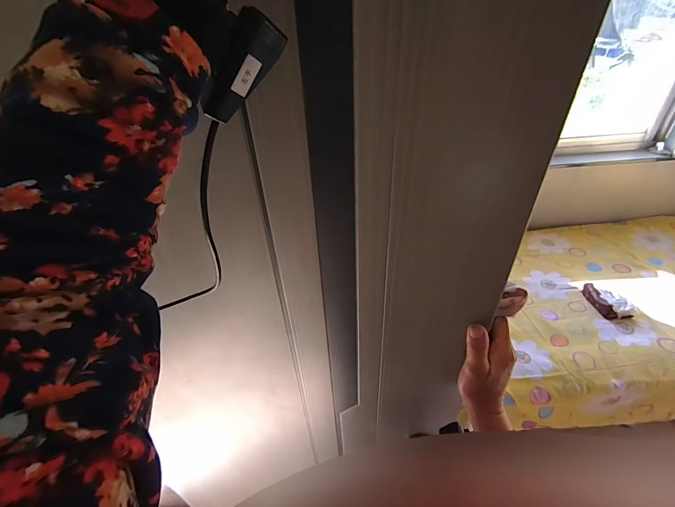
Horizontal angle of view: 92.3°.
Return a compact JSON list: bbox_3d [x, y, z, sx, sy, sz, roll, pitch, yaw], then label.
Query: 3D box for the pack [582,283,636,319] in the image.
[{"bbox_3d":[1.085,0.182,1.314,0.103,0.068,0.201,-1,36,-7],"label":"pack"}]

